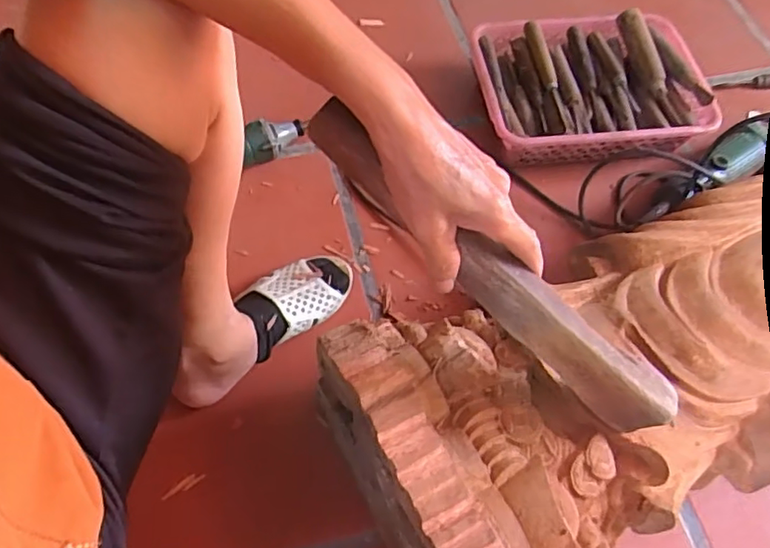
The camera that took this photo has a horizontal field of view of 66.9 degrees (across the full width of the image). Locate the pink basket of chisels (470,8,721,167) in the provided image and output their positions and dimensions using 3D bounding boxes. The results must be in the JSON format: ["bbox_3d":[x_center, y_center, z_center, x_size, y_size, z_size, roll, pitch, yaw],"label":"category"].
[{"bbox_3d":[0.291,-0.269,0.845,0.315,0.068,0.233,-4,61,-6],"label":"pink basket of chisels"}]

